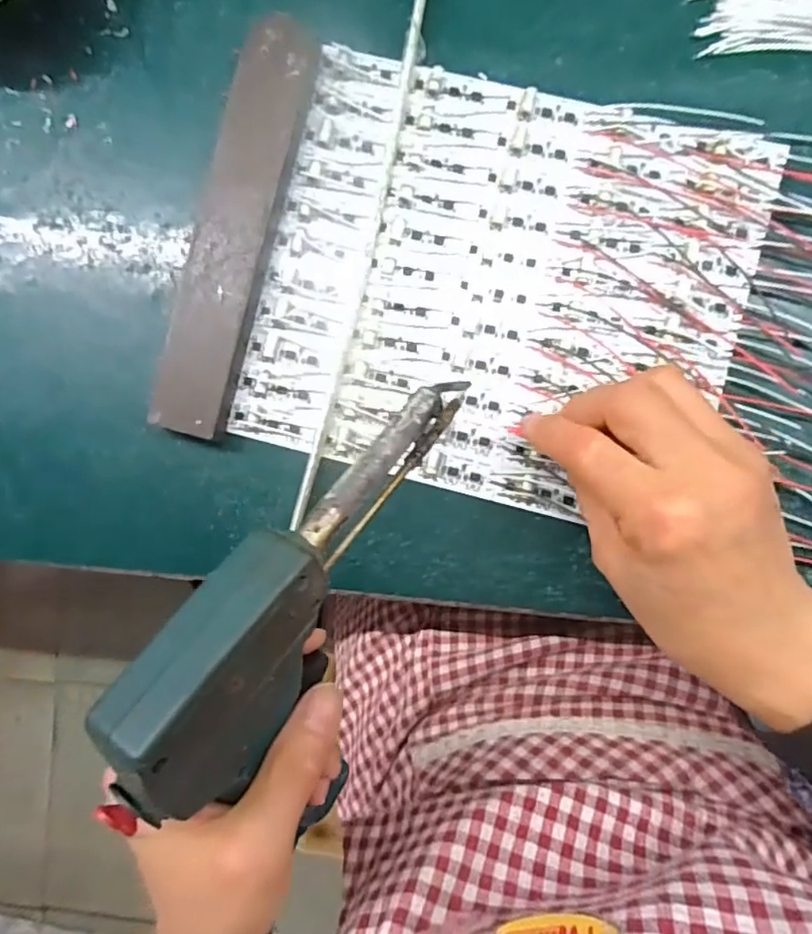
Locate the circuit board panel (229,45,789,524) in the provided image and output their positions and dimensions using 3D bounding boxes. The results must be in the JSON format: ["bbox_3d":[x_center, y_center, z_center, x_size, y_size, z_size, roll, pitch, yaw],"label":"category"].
[{"bbox_3d":[0.046,-0.084,0.299,0.224,0.008,0.193,15,92,3],"label":"circuit board panel"}]

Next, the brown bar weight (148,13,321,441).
[{"bbox_3d":[-0.082,-0.114,0.300,0.037,0.020,0.199,16,92,3],"label":"brown bar weight"}]

